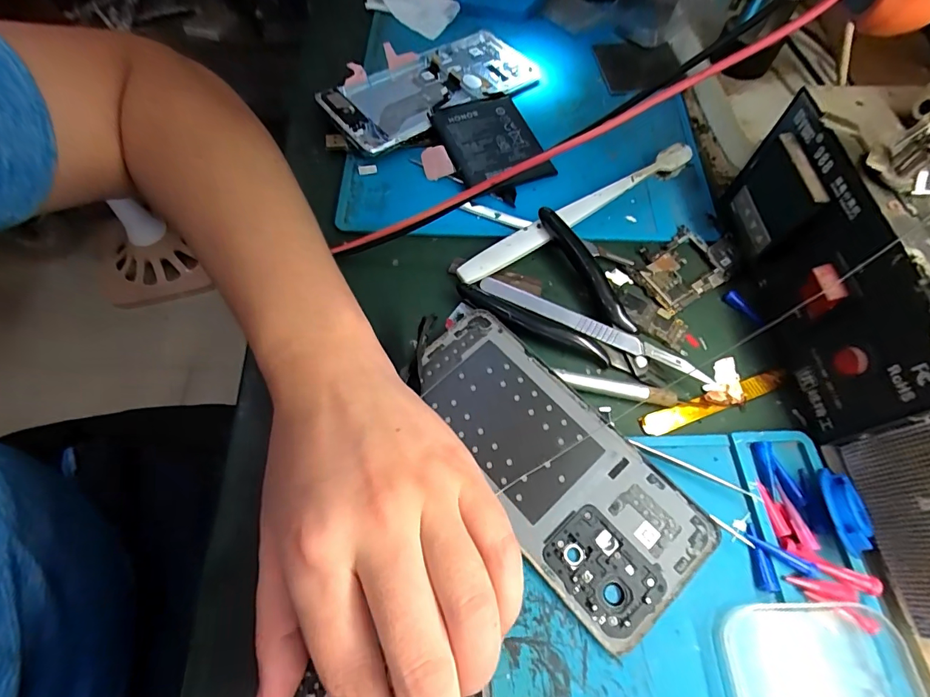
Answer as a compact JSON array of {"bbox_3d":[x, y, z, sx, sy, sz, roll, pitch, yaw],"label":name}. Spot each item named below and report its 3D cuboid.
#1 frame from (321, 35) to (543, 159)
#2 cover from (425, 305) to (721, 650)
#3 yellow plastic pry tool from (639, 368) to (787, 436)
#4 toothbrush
[{"bbox_3d":[-0.023,-0.190,0.323,0.152,0.015,0.065,-31,66,-17],"label":"frame"},{"bbox_3d":[0.036,0.051,0.212,0.069,0.010,0.155,-37,69,-19],"label":"cover"},{"bbox_3d":[0.132,0.028,0.233,0.085,0.005,0.012,-17,64,-10],"label":"yellow plastic pry tool"},{"bbox_3d":[0.072,-0.087,0.277,0.177,0.018,0.014,-30,67,-16],"label":"toothbrush"}]

